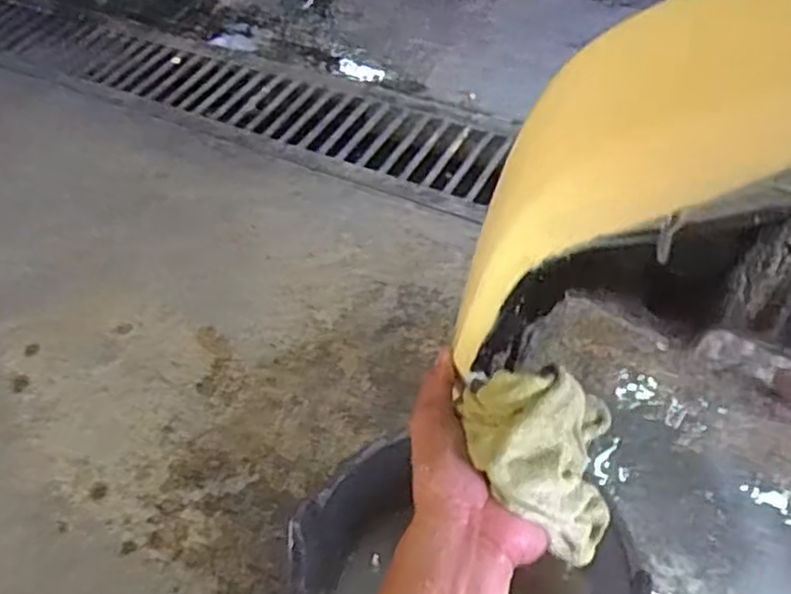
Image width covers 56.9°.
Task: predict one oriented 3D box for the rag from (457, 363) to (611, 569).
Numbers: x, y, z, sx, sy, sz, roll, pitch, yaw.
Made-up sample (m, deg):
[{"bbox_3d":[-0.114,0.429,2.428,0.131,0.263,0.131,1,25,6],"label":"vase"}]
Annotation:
[{"bbox_3d":[0.089,0.098,0.448,0.087,0.105,0.089,1,50,7],"label":"rag"}]

